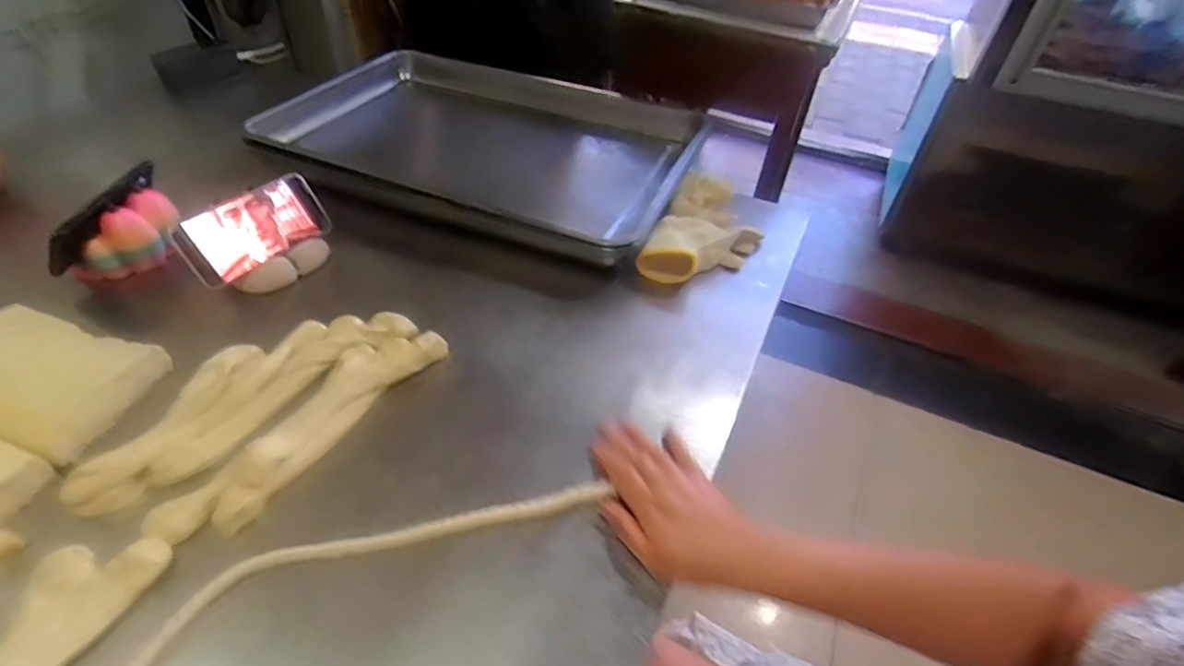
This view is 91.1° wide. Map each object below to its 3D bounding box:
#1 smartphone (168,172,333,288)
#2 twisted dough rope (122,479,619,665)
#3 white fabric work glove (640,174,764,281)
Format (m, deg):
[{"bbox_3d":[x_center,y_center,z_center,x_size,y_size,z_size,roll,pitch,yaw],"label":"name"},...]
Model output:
[{"bbox_3d":[-0.369,-0.116,0.638,0.010,0.074,0.152,-12,25,47],"label":"smartphone"},{"bbox_3d":[-0.204,0.229,0.366,0.186,0.014,0.506,33,51,24],"label":"twisted dough rope"},{"bbox_3d":[0.142,-0.117,0.727,0.121,0.054,0.189,22,47,15],"label":"white fabric work glove"}]

